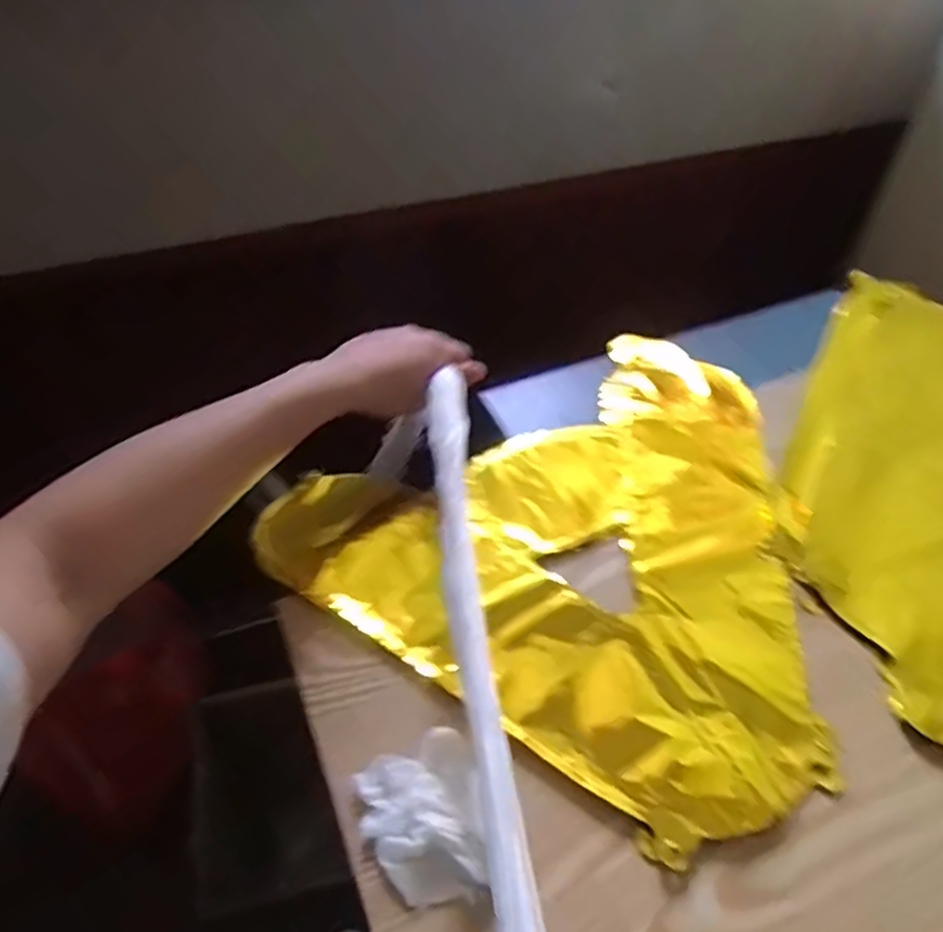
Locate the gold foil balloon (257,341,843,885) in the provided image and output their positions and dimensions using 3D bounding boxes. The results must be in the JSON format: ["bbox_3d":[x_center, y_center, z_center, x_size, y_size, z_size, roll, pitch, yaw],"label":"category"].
[{"bbox_3d":[0.095,0.025,0.514,0.363,0.028,0.362,30,56,23],"label":"gold foil balloon"}]

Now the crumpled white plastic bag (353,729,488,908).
[{"bbox_3d":[-0.025,0.178,0.363,0.059,0.023,0.076,-11,50,-9],"label":"crumpled white plastic bag"}]

